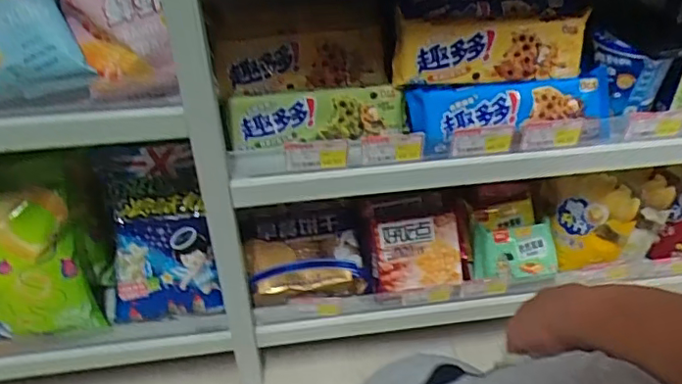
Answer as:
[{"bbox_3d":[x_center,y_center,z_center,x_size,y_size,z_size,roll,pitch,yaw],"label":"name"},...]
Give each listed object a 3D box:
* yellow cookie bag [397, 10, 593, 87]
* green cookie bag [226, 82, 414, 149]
[{"bbox_3d":[0.169,-0.165,0.660,0.215,0.073,0.037,-1,40,-1],"label":"yellow cookie bag"},{"bbox_3d":[-0.026,-0.092,0.689,0.206,0.061,0.037,-5,40,-5],"label":"green cookie bag"}]

